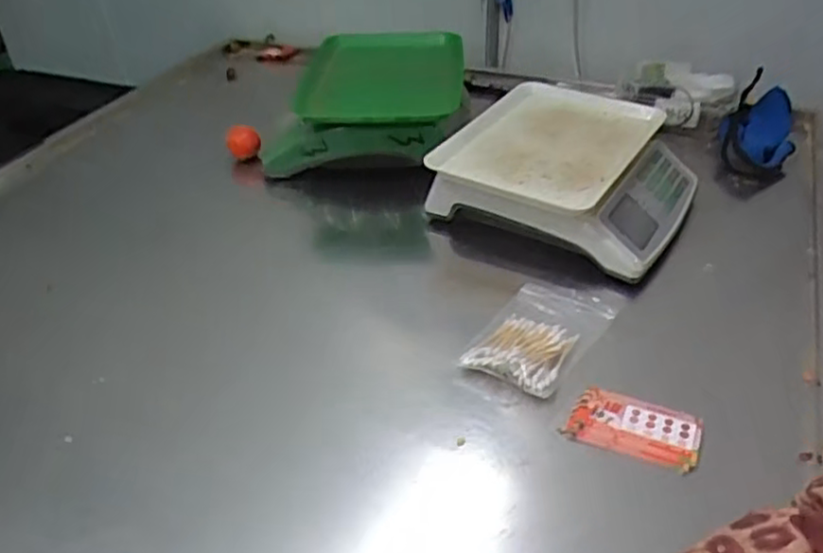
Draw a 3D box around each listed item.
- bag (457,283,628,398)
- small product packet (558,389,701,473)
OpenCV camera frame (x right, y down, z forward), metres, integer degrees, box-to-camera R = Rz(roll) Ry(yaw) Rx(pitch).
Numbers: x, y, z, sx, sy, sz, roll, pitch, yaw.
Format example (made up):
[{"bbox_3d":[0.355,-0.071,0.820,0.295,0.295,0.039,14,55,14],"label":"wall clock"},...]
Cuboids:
[{"bbox_3d":[0.137,0.051,0.697,0.103,0.028,0.171,20,42,26],"label":"bag"},{"bbox_3d":[0.192,0.130,0.596,0.107,0.013,0.054,15,40,21],"label":"small product packet"}]

